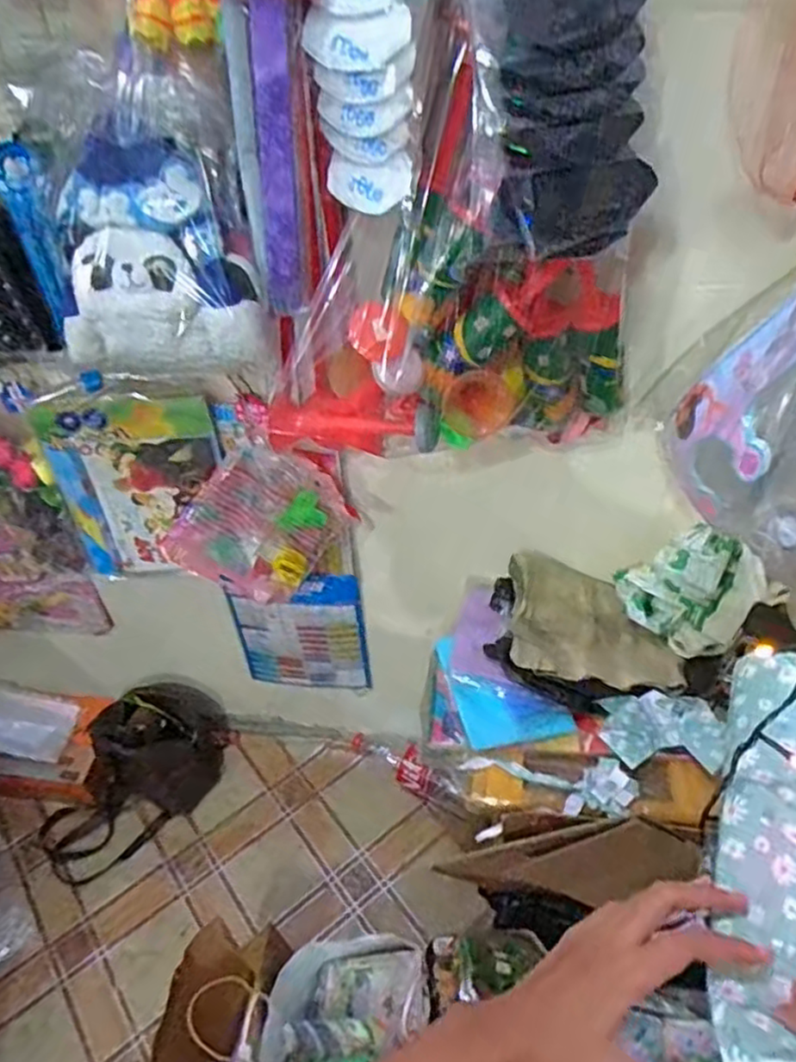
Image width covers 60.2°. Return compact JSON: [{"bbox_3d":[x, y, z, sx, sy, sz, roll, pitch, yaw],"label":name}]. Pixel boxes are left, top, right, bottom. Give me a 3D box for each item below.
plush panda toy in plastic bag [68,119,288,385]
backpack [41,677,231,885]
[{"bbox_3d":[-0.237,-0.257,0.688,0.198,0.230,0.071,-3,43,1],"label":"plush panda toy in plastic bag"},{"bbox_3d":[-0.548,0.500,1.416,0.205,0.194,0.396,26,51,28],"label":"backpack"}]

